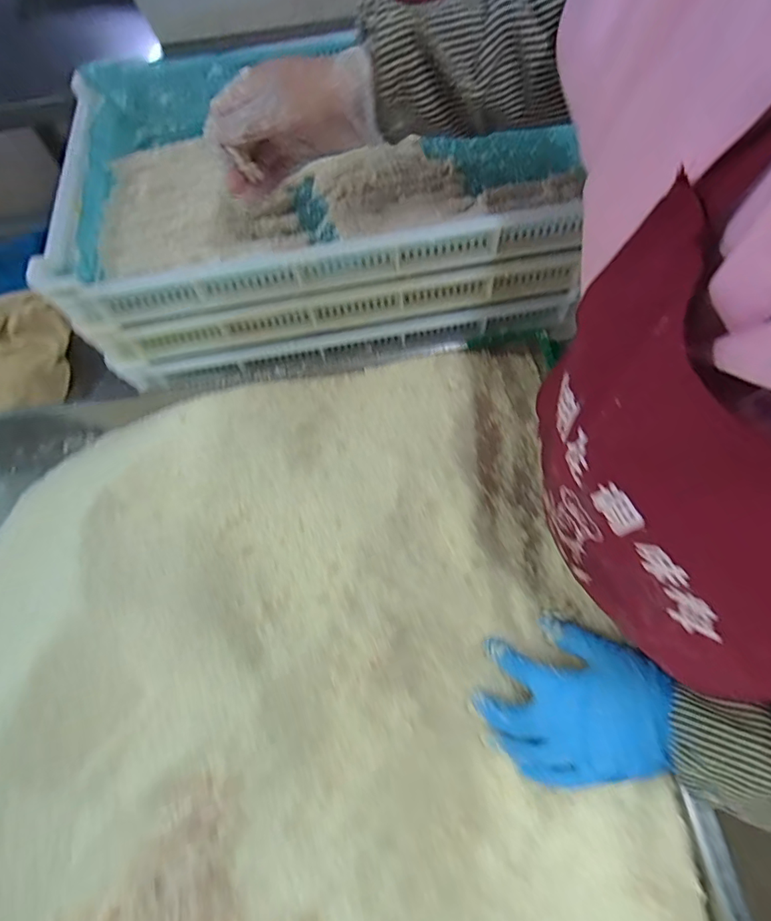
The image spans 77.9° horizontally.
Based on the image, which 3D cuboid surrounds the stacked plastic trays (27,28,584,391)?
[{"bbox_3d":[-0.074,-0.330,0.594,0.556,0.160,0.384,-10,64,-1],"label":"stacked plastic trays"}]

